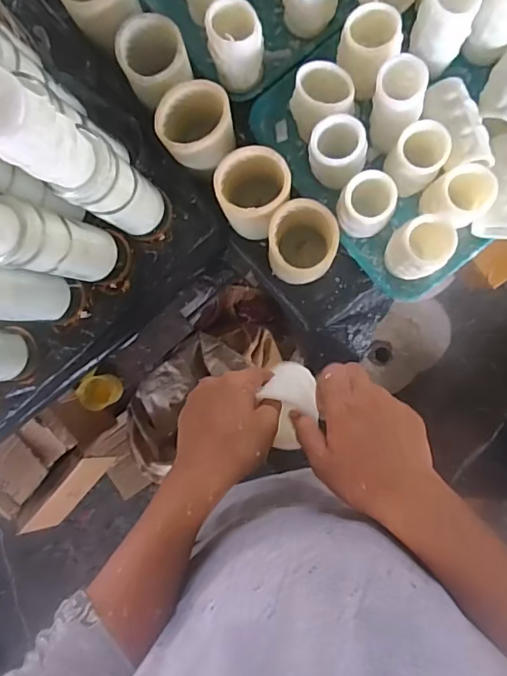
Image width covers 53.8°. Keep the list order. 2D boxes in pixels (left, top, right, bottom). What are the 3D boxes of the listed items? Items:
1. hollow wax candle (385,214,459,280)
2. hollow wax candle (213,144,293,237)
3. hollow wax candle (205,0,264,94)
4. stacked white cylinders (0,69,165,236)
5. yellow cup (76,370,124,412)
[{"bbox_3d":[0.201,-0.108,0.610,0.064,0.088,0.059,0,90,4],"label":"hollow wax candle"},{"bbox_3d":[0.001,-0.178,0.637,0.090,0.105,0.092,4,90,4],"label":"hollow wax candle"},{"bbox_3d":[-0.020,-0.365,0.637,0.065,0.103,0.067,0,90,4],"label":"hollow wax candle"},{"bbox_3d":[-0.160,-0.163,0.488,0.065,0.270,0.068,30,92,4],"label":"stacked white cylinders"},{"bbox_3d":[-0.335,0.116,1.090,0.077,0.071,0.075,-1,90,4],"label":"yellow cup"}]

